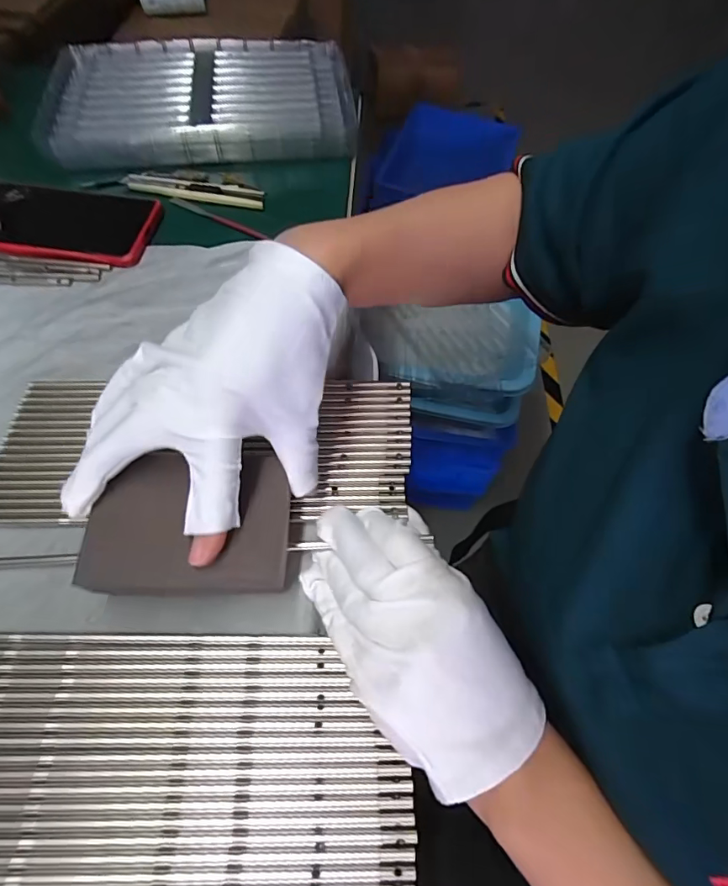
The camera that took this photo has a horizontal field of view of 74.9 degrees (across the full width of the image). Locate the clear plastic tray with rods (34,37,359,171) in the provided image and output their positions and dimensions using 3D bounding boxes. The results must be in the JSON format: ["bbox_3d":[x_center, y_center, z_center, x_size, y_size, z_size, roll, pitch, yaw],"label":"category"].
[{"bbox_3d":[-0.160,-0.344,0.470,0.289,0.029,0.172,-7,62,-8],"label":"clear plastic tray with rods"}]

